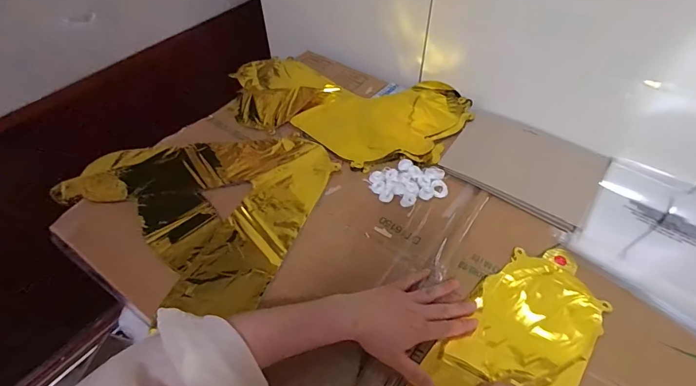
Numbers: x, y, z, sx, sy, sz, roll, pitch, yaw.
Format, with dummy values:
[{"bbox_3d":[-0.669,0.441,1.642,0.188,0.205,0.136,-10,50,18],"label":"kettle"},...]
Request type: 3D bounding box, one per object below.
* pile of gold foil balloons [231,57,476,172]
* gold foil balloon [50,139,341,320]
[{"bbox_3d":[-0.018,-0.155,0.687,0.428,0.020,0.220,17,52,14],"label":"pile of gold foil balloons"},{"bbox_3d":[-0.226,0.000,0.574,0.349,0.024,0.289,18,52,14],"label":"gold foil balloon"}]

